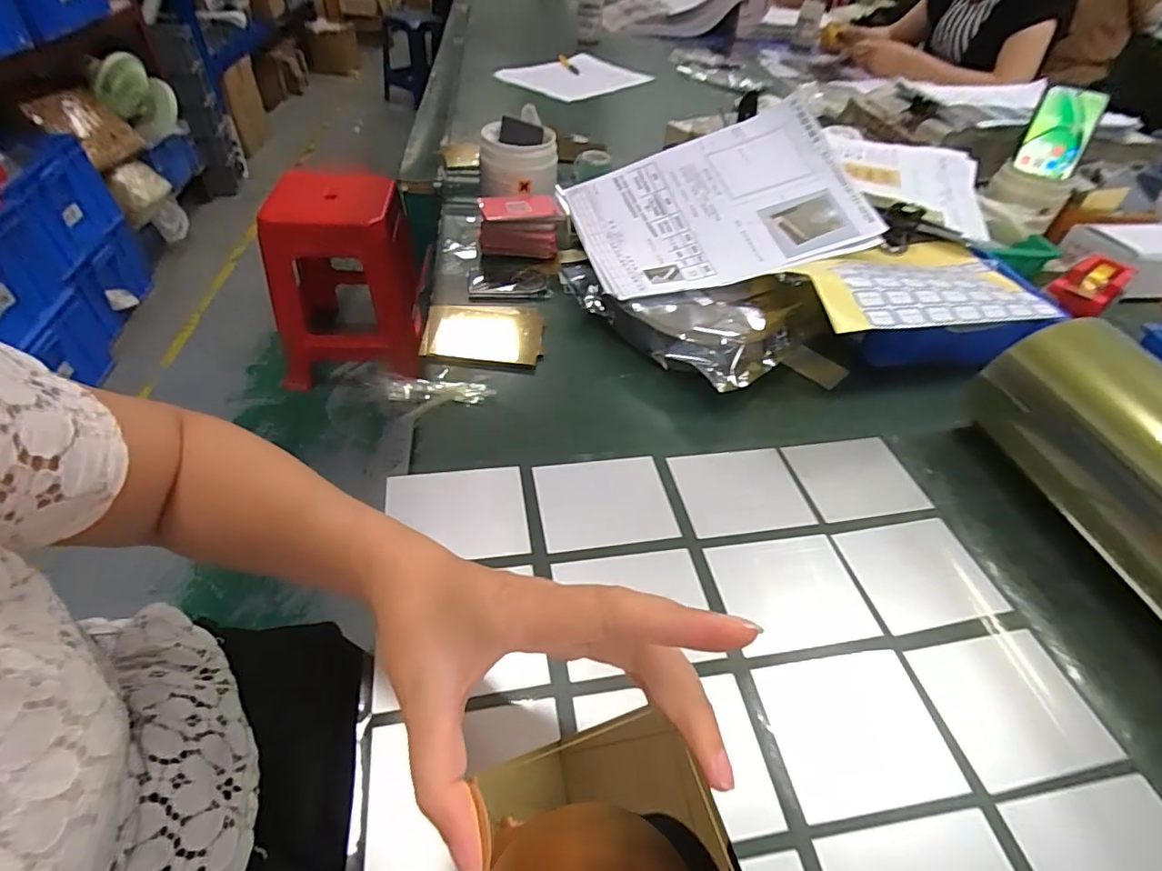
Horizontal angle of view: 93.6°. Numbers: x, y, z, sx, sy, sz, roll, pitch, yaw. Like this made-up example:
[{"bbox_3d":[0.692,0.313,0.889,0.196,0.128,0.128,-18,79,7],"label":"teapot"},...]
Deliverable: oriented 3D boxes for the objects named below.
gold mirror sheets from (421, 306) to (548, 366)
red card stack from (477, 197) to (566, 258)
[{"bbox_3d":[-0.098,-0.104,0.548,0.116,0.012,0.090,3,46,-4],"label":"gold mirror sheets"},{"bbox_3d":[-0.073,-0.250,0.655,0.098,0.057,0.065,-5,47,-11],"label":"red card stack"}]

